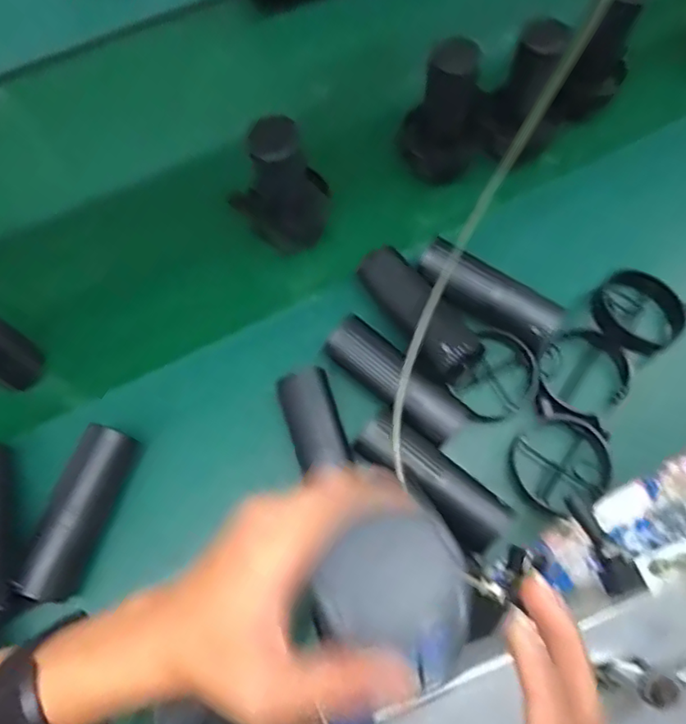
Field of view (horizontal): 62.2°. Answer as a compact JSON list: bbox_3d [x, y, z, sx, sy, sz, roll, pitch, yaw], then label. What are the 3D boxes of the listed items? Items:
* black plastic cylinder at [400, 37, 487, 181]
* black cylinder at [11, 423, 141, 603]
[{"bbox_3d":[0.116,-0.289,0.656,0.085,0.158,0.068,5,72,1],"label":"black plastic cylinder"},{"bbox_3d":[-0.259,0.146,0.560,0.047,0.043,0.162,16,72,5],"label":"black cylinder"}]

